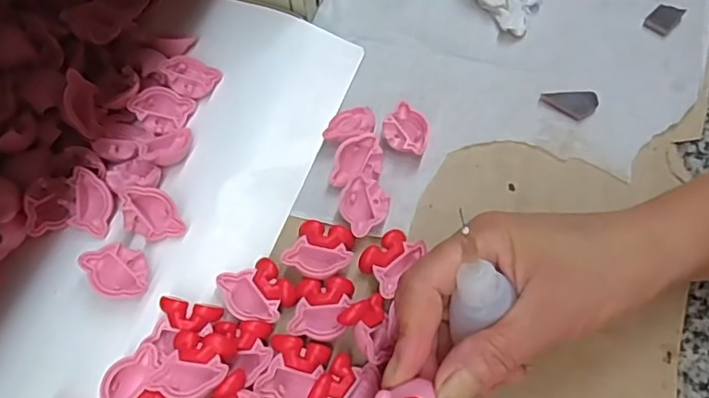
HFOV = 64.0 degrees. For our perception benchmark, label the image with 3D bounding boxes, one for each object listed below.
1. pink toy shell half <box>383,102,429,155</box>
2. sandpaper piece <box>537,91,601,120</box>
[{"bbox_3d":[0.034,-0.043,0.356,0.030,0.014,0.031,23,65,13],"label":"pink toy shell half"},{"bbox_3d":[0.139,-0.064,0.367,0.035,0.006,0.022,19,64,11],"label":"sandpaper piece"}]

